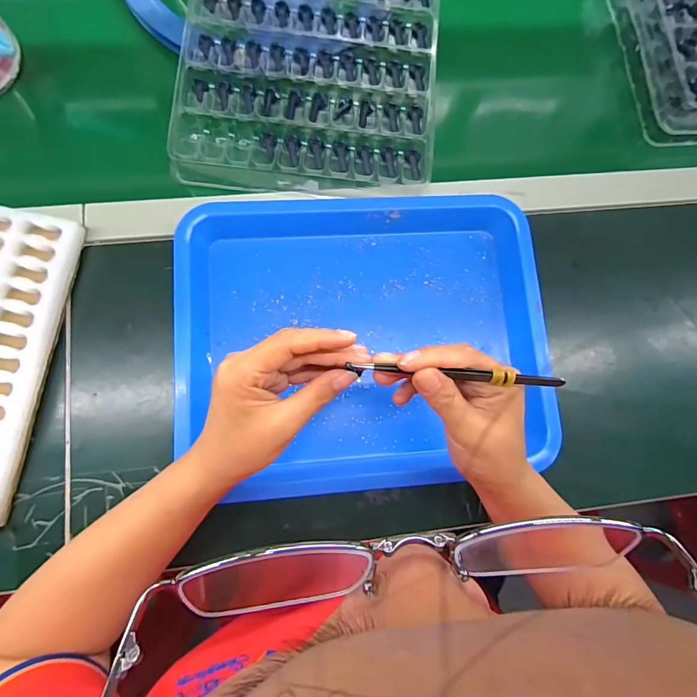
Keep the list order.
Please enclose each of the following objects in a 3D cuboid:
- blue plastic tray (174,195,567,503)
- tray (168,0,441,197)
[{"bbox_3d":[0.015,-0.010,0.374,0.327,0.030,0.276,-5,82,-4],"label":"blue plastic tray"},{"bbox_3d":[-0.038,-0.290,0.417,0.250,0.027,0.268,4,81,-3],"label":"tray"}]

